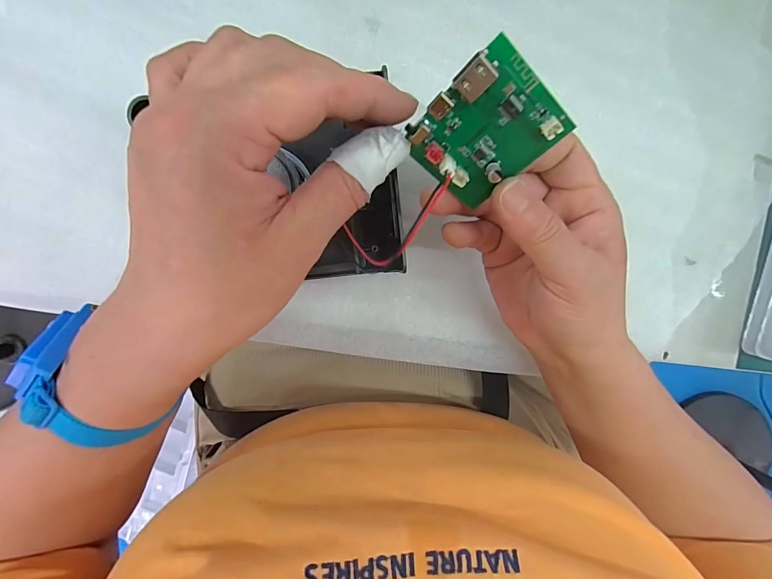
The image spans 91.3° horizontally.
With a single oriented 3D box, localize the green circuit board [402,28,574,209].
[{"bbox_3d":[0.042,-0.065,0.157,0.050,0.008,0.052,32,126,-27],"label":"green circuit board"}]

